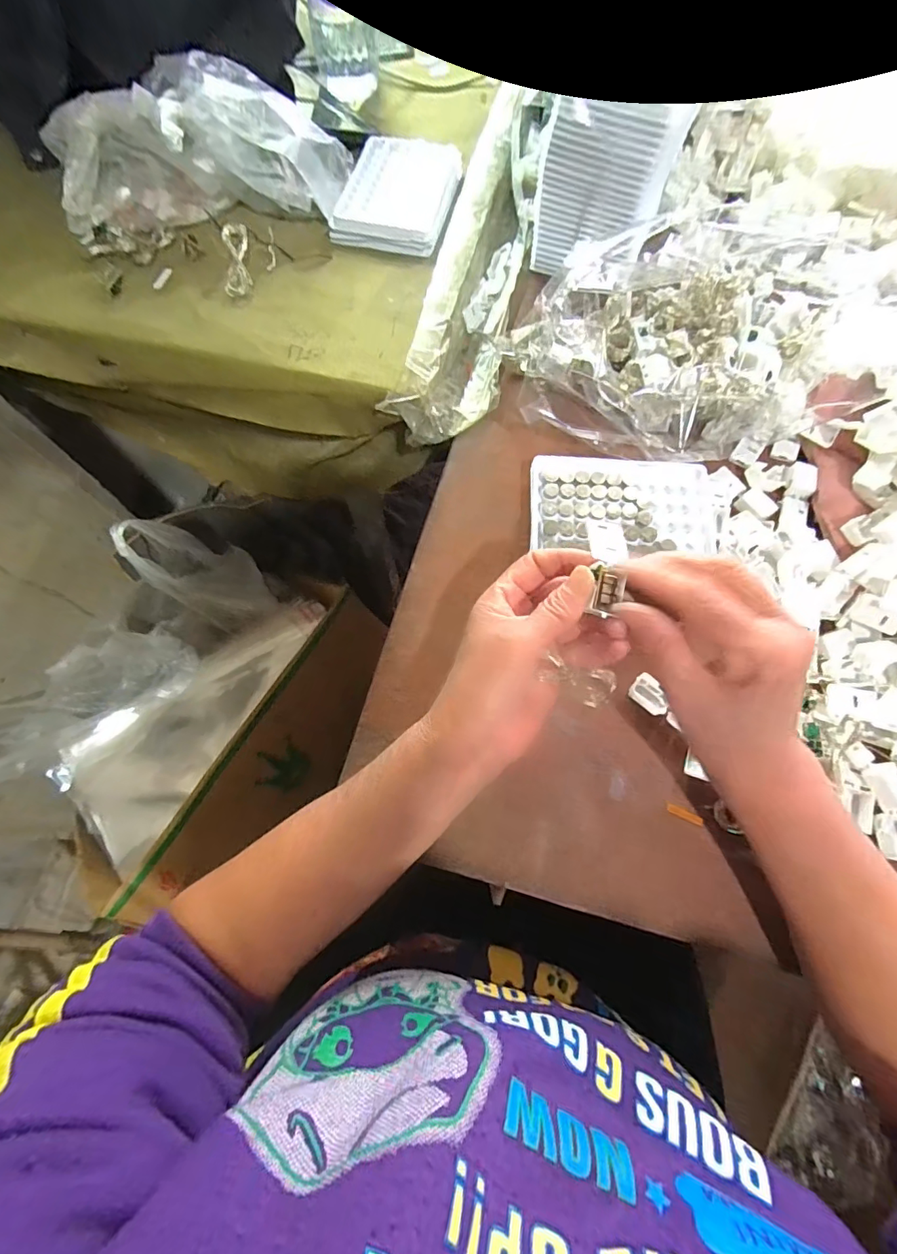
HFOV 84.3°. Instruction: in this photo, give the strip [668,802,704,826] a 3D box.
[{"bbox_3d":[0.146,0.116,0.306,0.022,0.004,0.005,23,71,9],"label":"strip"}]

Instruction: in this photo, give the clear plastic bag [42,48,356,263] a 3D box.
[{"bbox_3d":[-0.220,-0.411,0.425,0.258,0.071,0.105,-10,70,-3],"label":"clear plastic bag"}]

